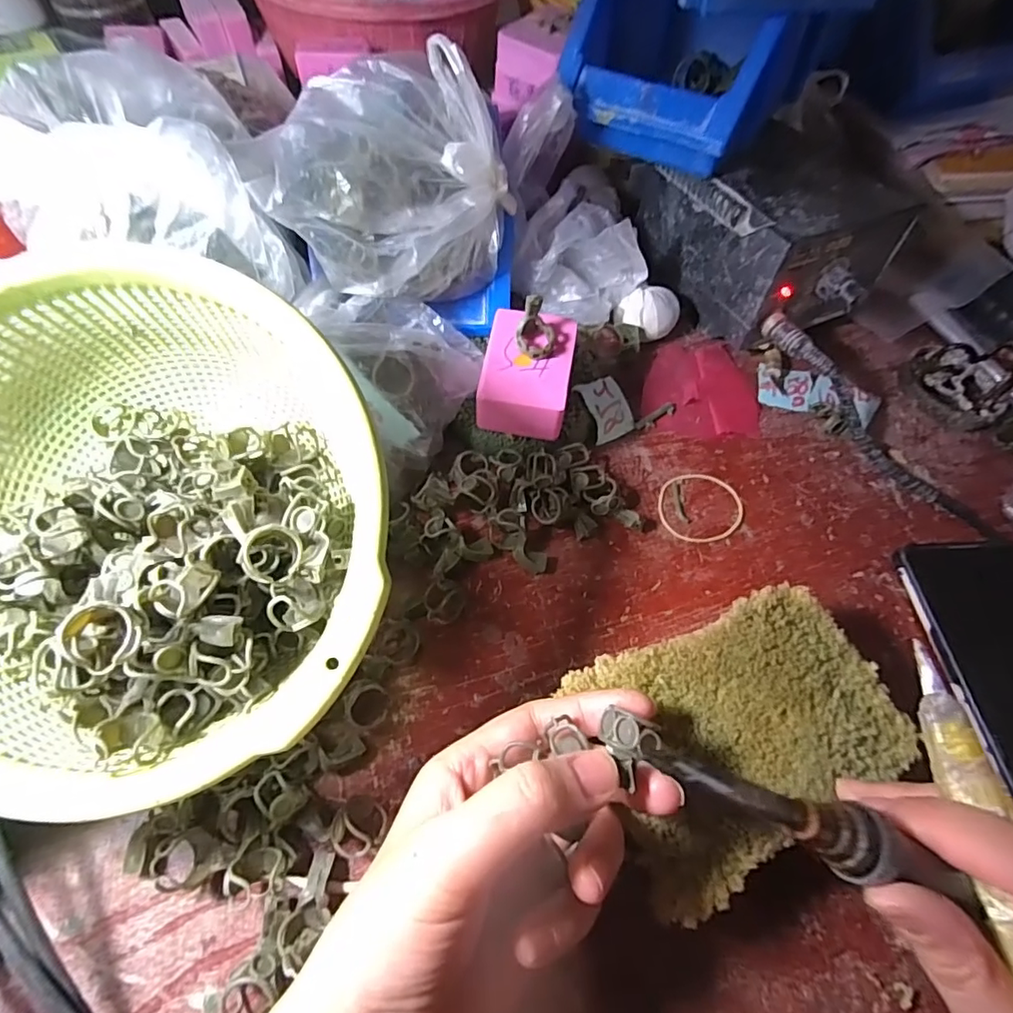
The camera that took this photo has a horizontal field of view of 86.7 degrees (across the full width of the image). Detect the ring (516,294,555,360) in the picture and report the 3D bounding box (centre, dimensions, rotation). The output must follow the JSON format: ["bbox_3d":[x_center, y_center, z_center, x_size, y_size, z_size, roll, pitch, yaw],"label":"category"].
[{"bbox_3d":[0.017,-0.096,0.292,0.020,0.026,0.022,2,62,-3],"label":"ring"}]

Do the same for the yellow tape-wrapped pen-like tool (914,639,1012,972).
[{"bbox_3d":[0.157,0.105,0.175,0.013,0.012,0.116,0,65,-4],"label":"yellow tape-wrapped pen-like tool"}]

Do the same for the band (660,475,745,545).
[{"bbox_3d":[0.116,0.000,0.323,0.051,0.004,0.046,-10,63,-9],"label":"band"}]

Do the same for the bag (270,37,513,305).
[{"bbox_3d":[-0.060,-0.173,0.295,0.133,0.087,0.080,-23,66,-15],"label":"bag"}]

